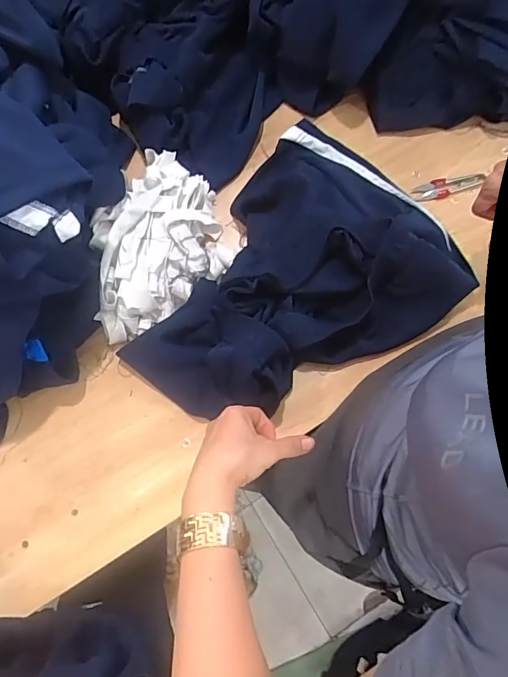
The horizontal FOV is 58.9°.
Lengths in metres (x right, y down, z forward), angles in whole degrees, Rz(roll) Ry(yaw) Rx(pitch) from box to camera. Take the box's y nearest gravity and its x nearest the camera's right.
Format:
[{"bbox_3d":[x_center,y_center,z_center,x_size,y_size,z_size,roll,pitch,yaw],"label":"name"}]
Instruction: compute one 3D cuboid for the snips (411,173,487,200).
[{"bbox_3d":[0.271,-0.211,0.627,0.102,0.007,0.027,-8,76,-1],"label":"snips"}]

